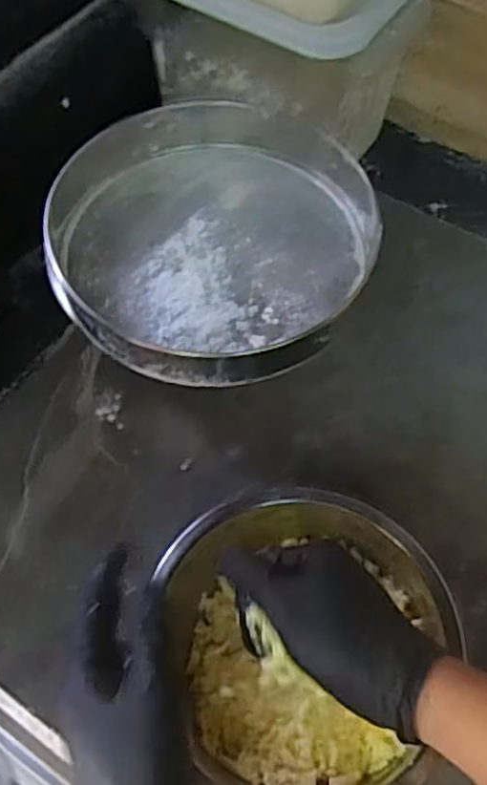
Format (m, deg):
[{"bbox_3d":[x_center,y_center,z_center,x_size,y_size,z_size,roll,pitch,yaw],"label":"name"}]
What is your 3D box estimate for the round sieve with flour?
[{"bbox_3d":[-0.021,-0.126,0.550,0.259,0.046,0.248,0,60,0],"label":"round sieve with flour"}]

